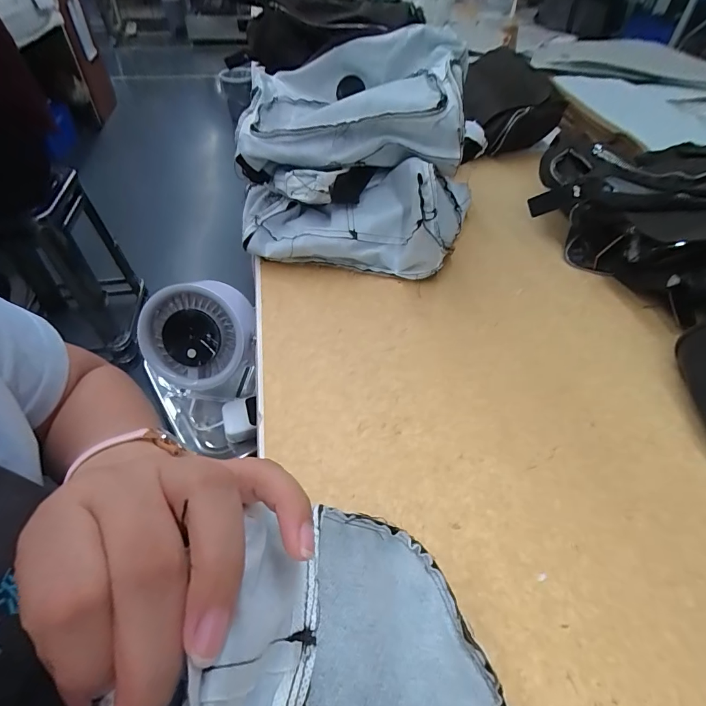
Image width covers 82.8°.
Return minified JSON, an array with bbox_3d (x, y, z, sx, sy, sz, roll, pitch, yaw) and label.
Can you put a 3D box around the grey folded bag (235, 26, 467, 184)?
[{"bbox_3d":[-0.002,-0.312,0.491,0.254,0.112,0.200,1,47,-1],"label":"grey folded bag"}]

